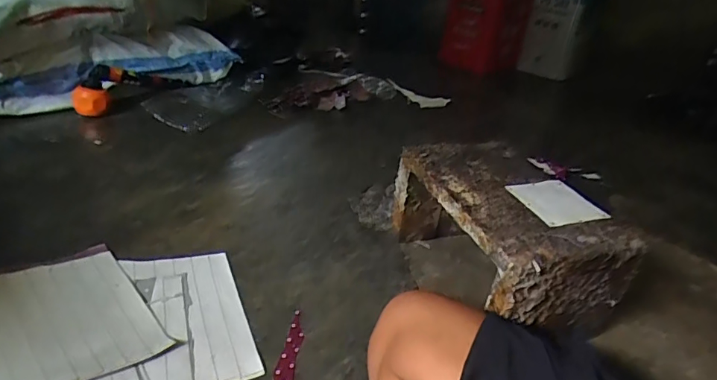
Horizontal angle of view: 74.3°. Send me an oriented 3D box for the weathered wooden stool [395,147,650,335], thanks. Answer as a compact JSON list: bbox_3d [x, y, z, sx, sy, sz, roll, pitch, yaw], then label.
[{"bbox_3d":[0.210,0.076,0.710,0.210,0.176,0.303,-6,32,-19],"label":"weathered wooden stool"}]

